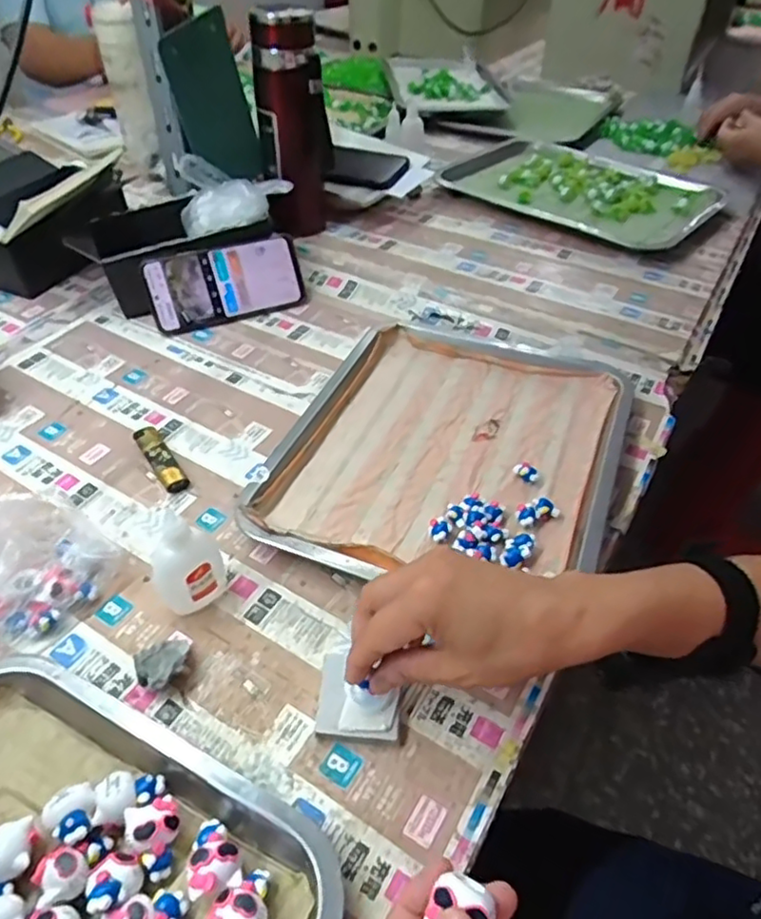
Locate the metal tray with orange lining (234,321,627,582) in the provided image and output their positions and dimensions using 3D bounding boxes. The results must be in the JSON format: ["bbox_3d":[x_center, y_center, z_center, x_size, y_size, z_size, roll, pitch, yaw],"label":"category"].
[{"bbox_3d":[0.058,-0.008,0.542,0.266,0.030,0.302,16,47,14],"label":"metal tray with orange lining"}]

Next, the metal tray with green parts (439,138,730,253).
[{"bbox_3d":[0.248,-0.363,0.845,0.353,0.032,0.203,34,53,28],"label":"metal tray with green parts"}]

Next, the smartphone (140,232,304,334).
[{"bbox_3d":[-0.166,-0.191,0.679,0.161,0.077,0.013,-17,15,-18],"label":"smartphone"}]

